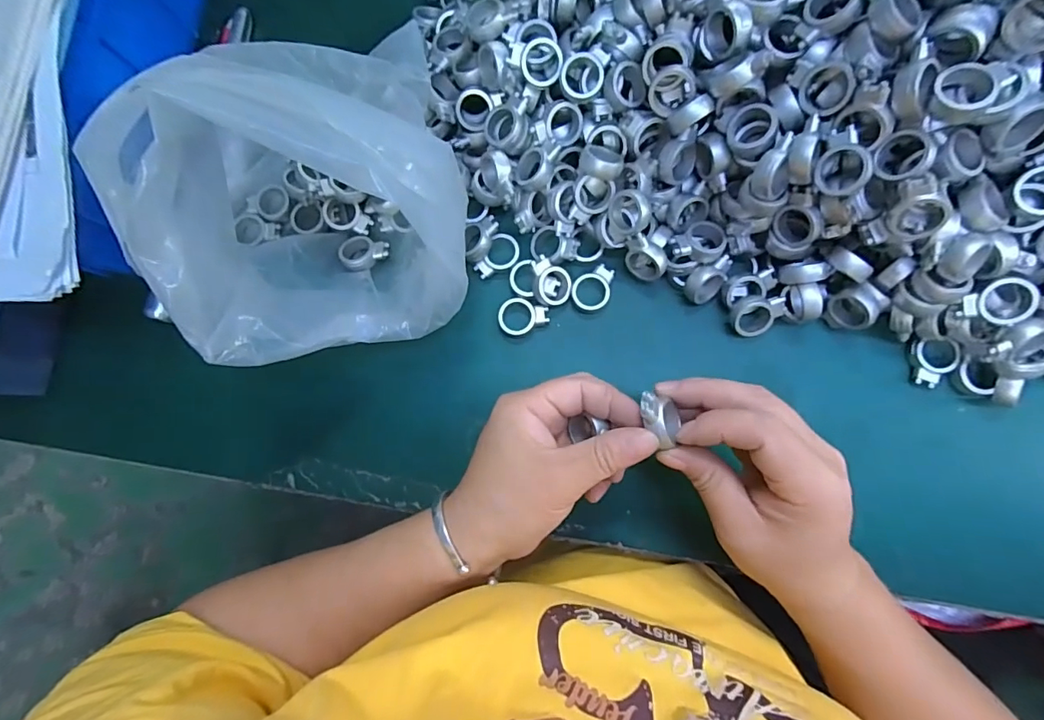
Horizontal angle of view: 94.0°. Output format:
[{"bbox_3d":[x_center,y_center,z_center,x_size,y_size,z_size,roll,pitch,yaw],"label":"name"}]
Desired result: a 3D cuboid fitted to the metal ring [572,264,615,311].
[{"bbox_3d":[0.048,-0.049,0.328,0.025,0.007,0.033,28,88,8],"label":"metal ring"}]

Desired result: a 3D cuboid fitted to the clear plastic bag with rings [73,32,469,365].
[{"bbox_3d":[-0.112,-0.082,0.261,0.149,0.166,0.138,-19,83,3],"label":"clear plastic bag with rings"}]

